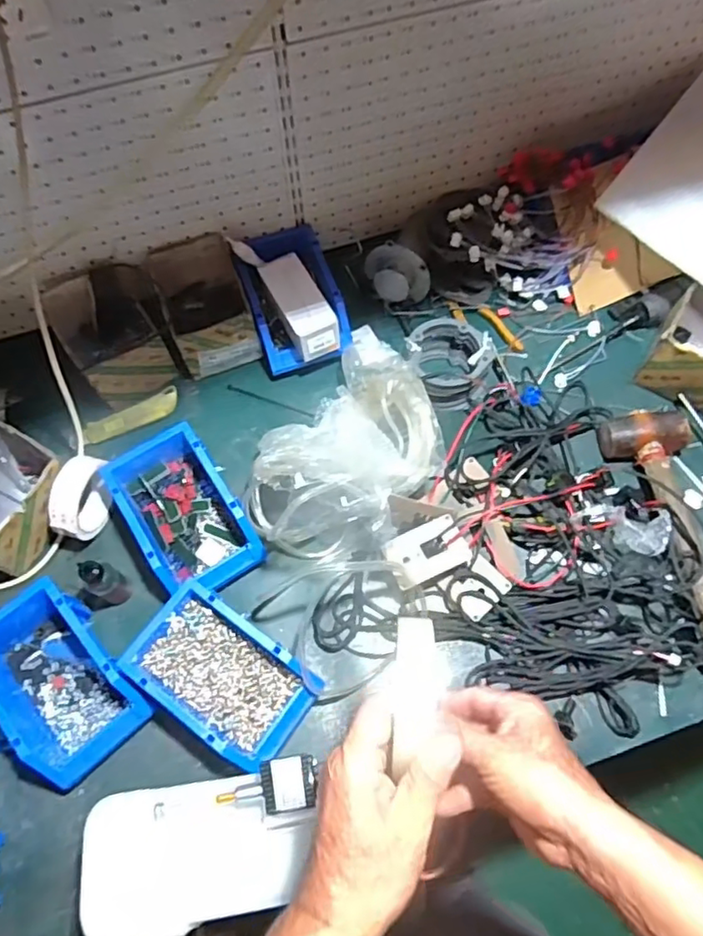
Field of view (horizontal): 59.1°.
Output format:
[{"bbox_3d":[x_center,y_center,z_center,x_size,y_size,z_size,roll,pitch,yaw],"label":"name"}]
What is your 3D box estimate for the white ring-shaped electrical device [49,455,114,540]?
[{"bbox_3d":[-0.313,0.036,0.723,0.039,0.076,0.090,10,68,5],"label":"white ring-shaped electrical device"}]

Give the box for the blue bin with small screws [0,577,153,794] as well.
[{"bbox_3d":[-0.314,0.221,0.655,0.122,0.071,0.197,-42,73,-15],"label":"blue bin with small screws"}]

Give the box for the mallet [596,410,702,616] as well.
[{"bbox_3d":[0.385,0.049,0.715,0.097,0.055,0.274,-13,68,-5],"label":"mallet"}]

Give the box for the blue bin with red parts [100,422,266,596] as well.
[{"bbox_3d":[-0.193,0.054,0.726,0.114,0.071,0.186,-31,70,-12],"label":"blue bin with red parts"}]

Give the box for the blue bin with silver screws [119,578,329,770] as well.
[{"bbox_3d":[-0.137,0.218,0.656,0.183,0.065,0.114,33,71,14],"label":"blue bin with silver screws"}]

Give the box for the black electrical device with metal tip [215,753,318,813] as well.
[{"bbox_3d":[-0.073,0.277,0.539,0.088,0.030,0.041,-8,67,-2],"label":"black electrical device with metal tip"}]

